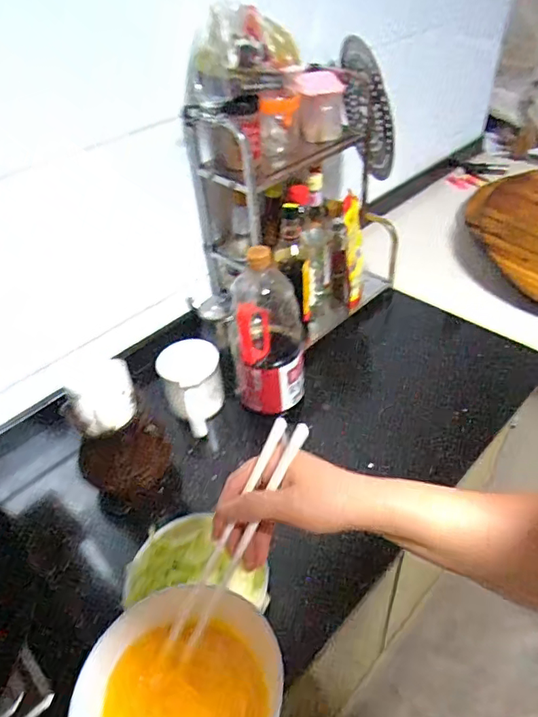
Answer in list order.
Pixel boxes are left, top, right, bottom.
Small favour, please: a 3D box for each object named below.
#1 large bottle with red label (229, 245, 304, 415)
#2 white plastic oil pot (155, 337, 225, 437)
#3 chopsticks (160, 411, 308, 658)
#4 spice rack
[{"bbox_3d":[-0.009,-0.047,0.807,0.109,0.260,0.125,-7,43,-2],"label":"large bottle with red label"},{"bbox_3d":[-0.124,0.047,0.862,0.100,0.107,0.132,-14,43,-9],"label":"white plastic oil pot"},{"bbox_3d":[-0.028,0.145,0.411,0.029,0.217,0.028,31,11,33],"label":"chopsticks"},{"bbox_3d":[0.066,-0.285,0.946,0.360,0.421,0.163,-25,46,-20],"label":"spice rack"}]

